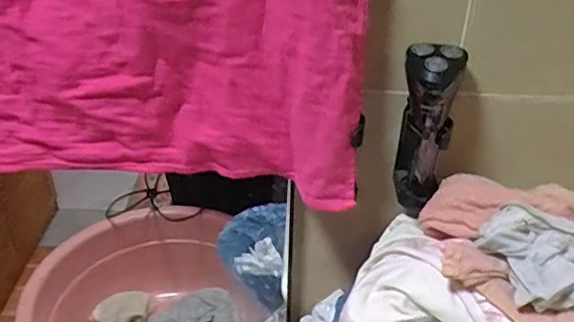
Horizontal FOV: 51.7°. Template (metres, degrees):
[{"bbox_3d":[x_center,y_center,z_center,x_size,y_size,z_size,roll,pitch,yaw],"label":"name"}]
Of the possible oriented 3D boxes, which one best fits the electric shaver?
[{"bbox_3d":[0.132,-0.027,0.576,0.053,0.165,0.049,15,37,19],"label":"electric shaver"}]

